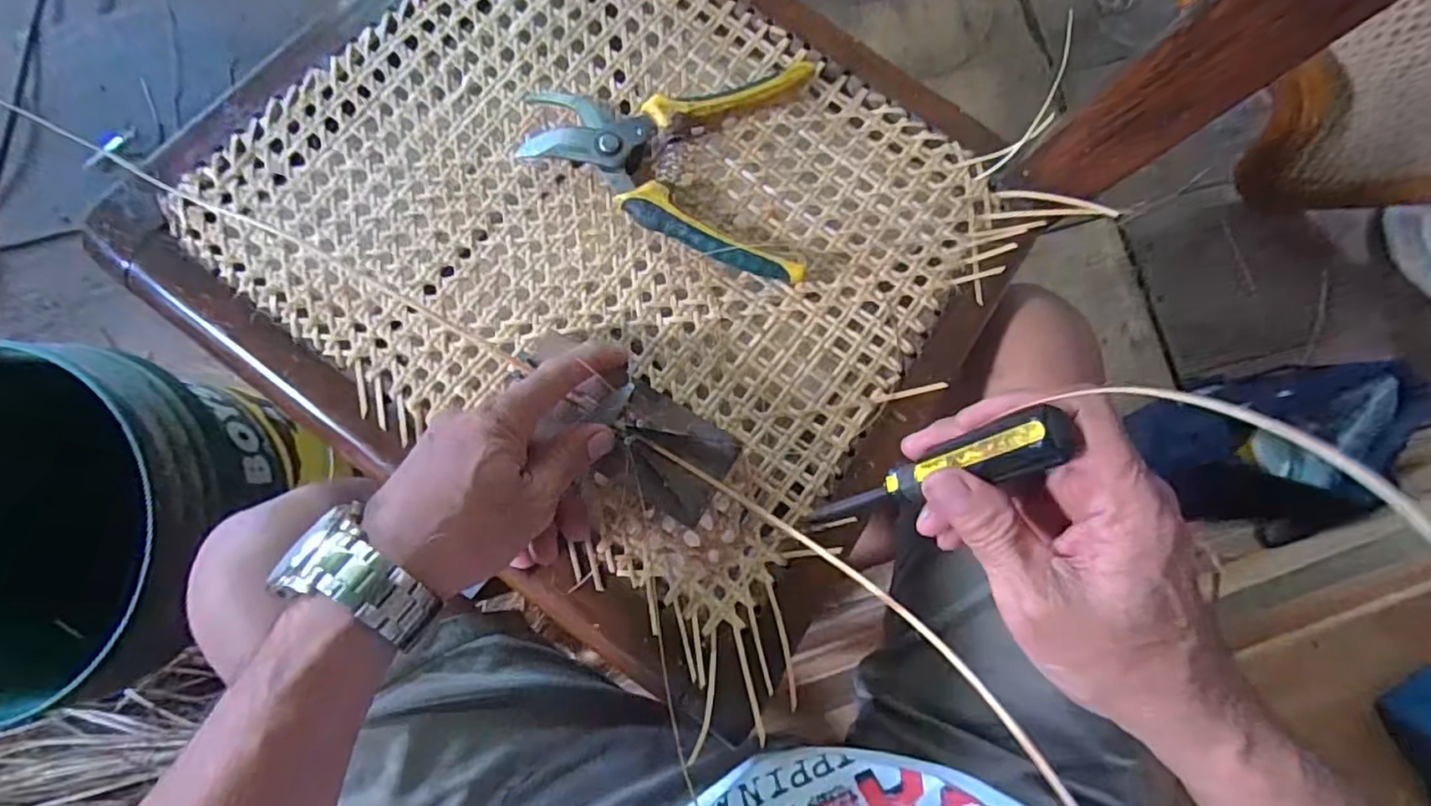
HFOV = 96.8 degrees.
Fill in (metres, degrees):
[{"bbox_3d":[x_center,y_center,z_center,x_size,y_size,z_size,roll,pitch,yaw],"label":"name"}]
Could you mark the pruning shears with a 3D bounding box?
[{"bbox_3d":[-0.031,-0.146,0.388,0.171,0.020,0.130,5,82,-4],"label":"pruning shears"}]

